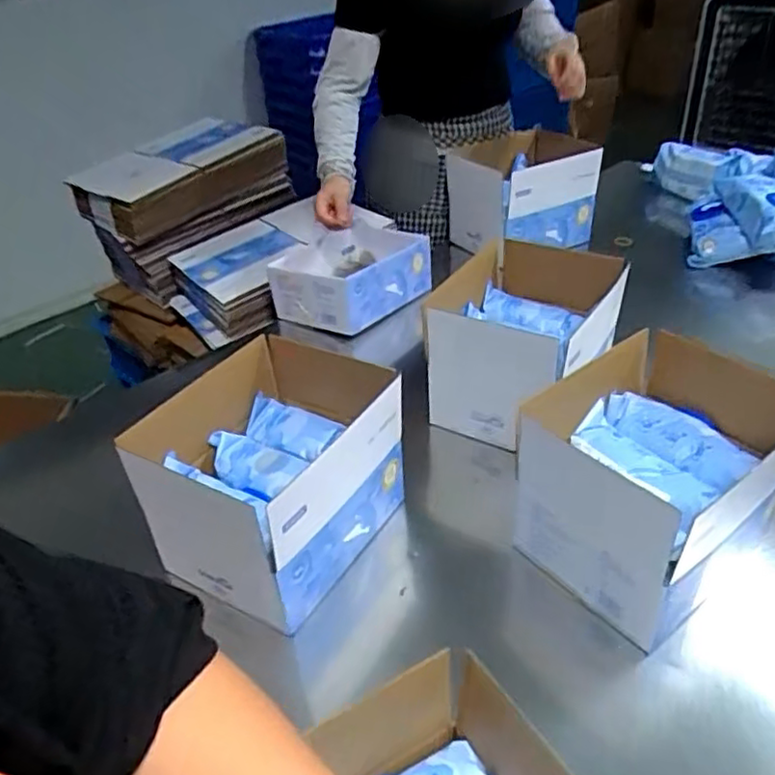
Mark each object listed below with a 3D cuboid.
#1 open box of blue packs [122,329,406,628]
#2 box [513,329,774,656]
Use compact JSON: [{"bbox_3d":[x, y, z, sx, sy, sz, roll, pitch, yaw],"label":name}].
[{"bbox_3d":[-0.145,0.099,0.790,0.255,0.193,0.251,15,40,24],"label":"open box of blue packs"},{"bbox_3d":[0.309,0.095,0.764,0.283,0.196,0.213,-26,42,-27],"label":"box"}]

